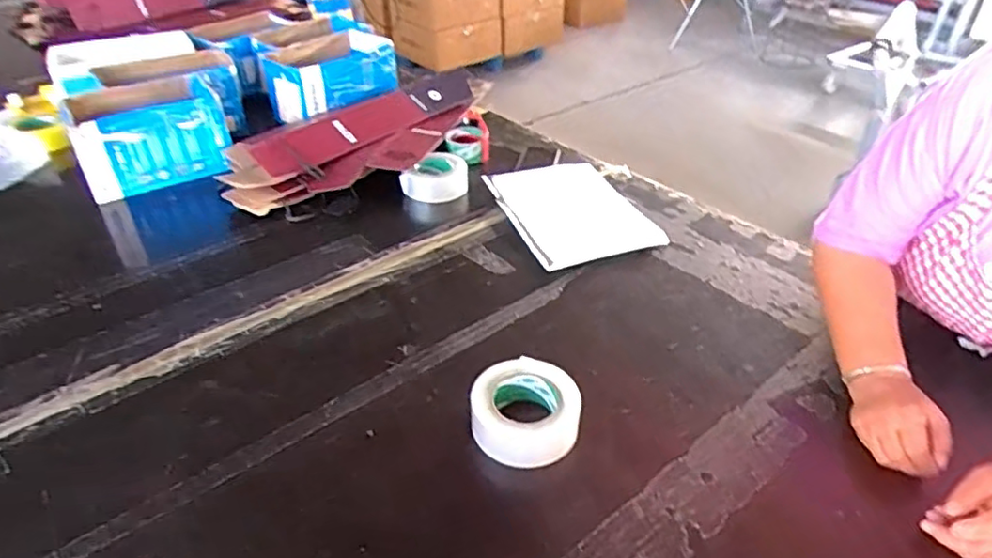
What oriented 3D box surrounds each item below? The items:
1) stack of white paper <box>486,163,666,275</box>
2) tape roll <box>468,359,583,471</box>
[{"bbox_3d":[0.146,-0.128,1.172,0.257,0.013,0.295,-14,48,-20],"label":"stack of white paper"},{"bbox_3d":[0.037,0.158,0.758,0.124,0.058,0.122,1,38,-1],"label":"tape roll"}]

